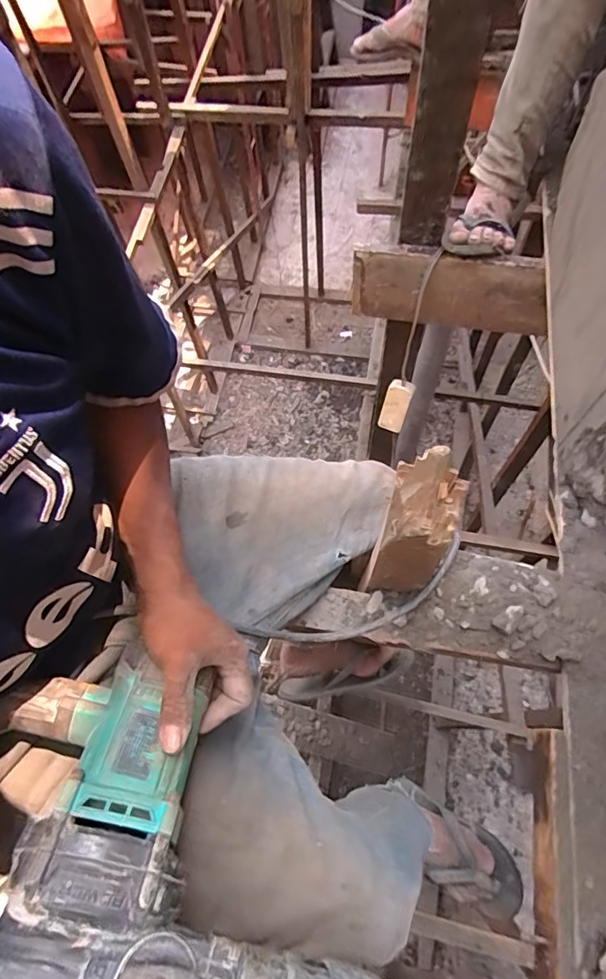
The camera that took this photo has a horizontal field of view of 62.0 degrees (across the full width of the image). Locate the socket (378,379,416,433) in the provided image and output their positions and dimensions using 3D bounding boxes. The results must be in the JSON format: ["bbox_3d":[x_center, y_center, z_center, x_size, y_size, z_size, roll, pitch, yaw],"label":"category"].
[{"bbox_3d":[0.206,-0.184,1.121,0.057,0.121,0.028,26,43,14],"label":"socket"}]

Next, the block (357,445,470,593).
[{"bbox_3d":[0.099,0.044,0.473,0.067,0.251,0.047,2,66,5],"label":"block"}]

